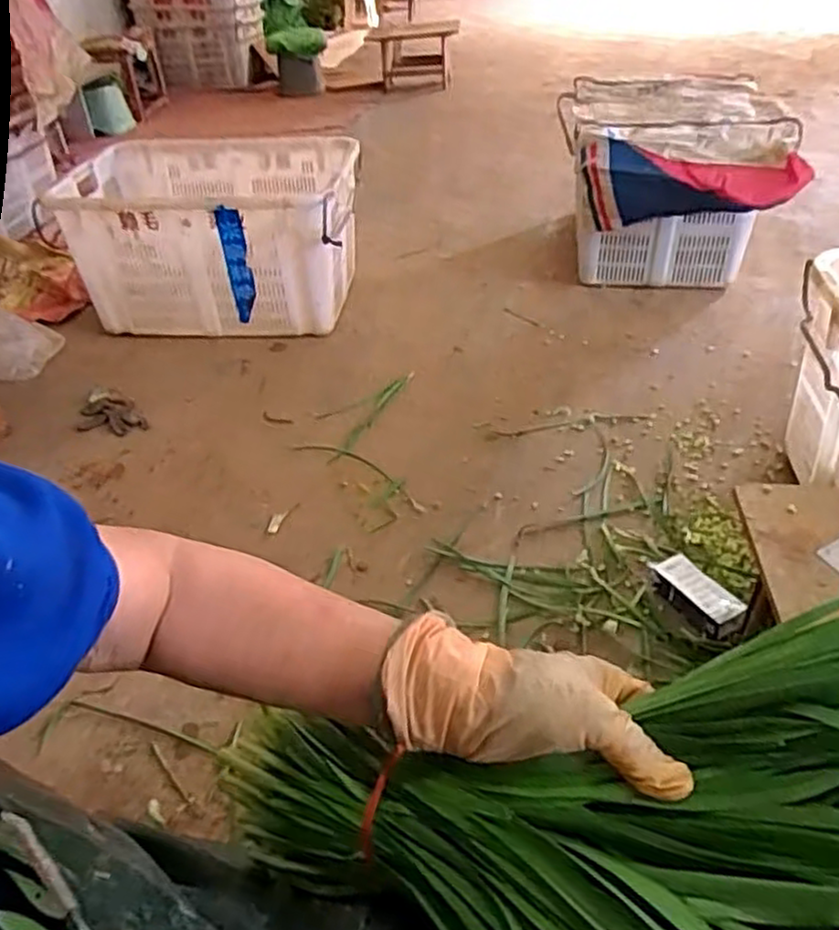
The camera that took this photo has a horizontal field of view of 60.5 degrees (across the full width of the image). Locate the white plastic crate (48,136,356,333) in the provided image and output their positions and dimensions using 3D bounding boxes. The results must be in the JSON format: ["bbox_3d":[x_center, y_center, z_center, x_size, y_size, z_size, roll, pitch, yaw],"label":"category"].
[{"bbox_3d":[-0.497,-0.584,1.831,0.686,0.325,0.482,3,39,9],"label":"white plastic crate"}]

